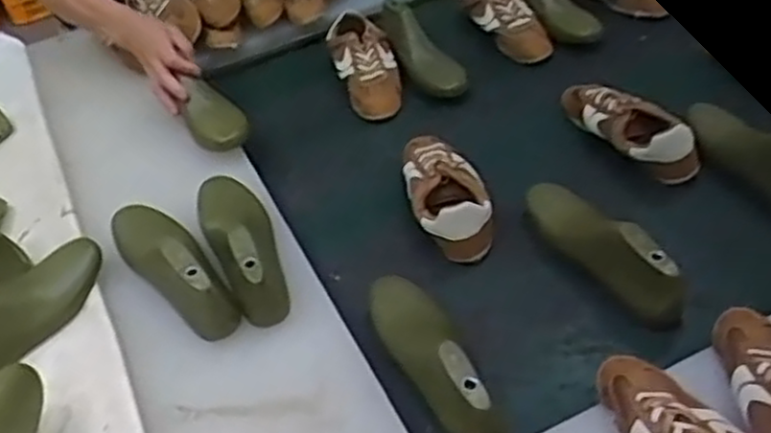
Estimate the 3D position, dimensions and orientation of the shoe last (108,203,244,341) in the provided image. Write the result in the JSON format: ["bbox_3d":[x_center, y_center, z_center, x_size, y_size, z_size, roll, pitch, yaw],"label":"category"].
[{"bbox_3d":[-0.253,0.040,0.886,0.079,0.082,0.250,-33,50,-24],"label":"shoe last"}]

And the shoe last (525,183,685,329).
[{"bbox_3d":[0.245,0.027,0.909,0.071,0.087,0.253,-20,33,-13],"label":"shoe last"}]

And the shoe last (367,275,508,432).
[{"bbox_3d":[0.046,0.135,0.795,0.072,0.072,0.250,-19,45,-11],"label":"shoe last"}]

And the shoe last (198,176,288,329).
[{"bbox_3d":[-0.171,0.022,0.898,0.078,0.080,0.229,-17,45,-10],"label":"shoe last"}]

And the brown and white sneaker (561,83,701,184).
[{"bbox_3d":[0.334,-0.129,1.068,0.079,0.071,0.232,-21,46,-13],"label":"brown and white sneaker"}]

